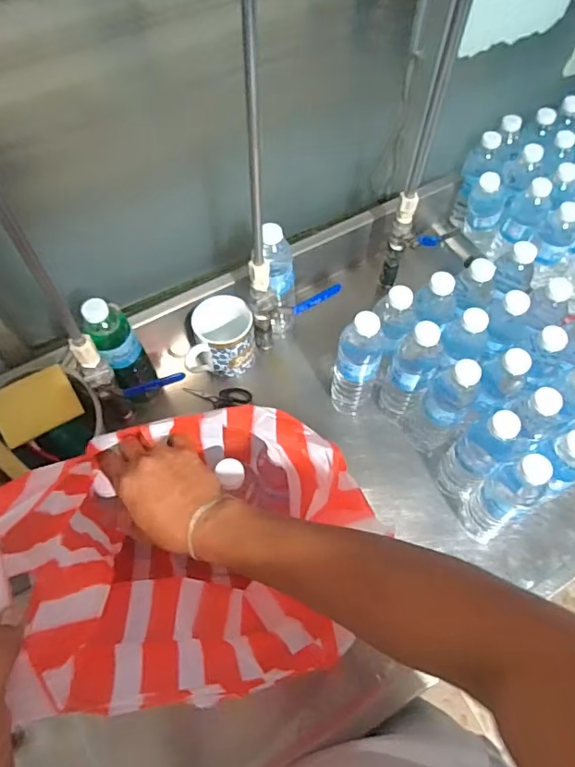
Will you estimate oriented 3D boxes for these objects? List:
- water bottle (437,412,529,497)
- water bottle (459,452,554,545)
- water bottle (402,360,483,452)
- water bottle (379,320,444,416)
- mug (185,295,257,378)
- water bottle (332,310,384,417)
[{"bbox_3d":[0.256,0.086,0.679,0.068,0.207,0.059,-19,63,-10],"label":"water bottle"},{"bbox_3d":[0.269,0.144,0.656,0.052,0.213,0.063,-31,65,-16],"label":"water bottle"},{"bbox_3d":[0.210,0.033,0.704,0.071,0.195,0.061,31,65,16],"label":"water bottle"},{"bbox_3d":[0.170,-0.012,0.718,0.065,0.185,0.058,15,62,9],"label":"water bottle"},{"bbox_3d":[-0.104,-0.071,0.811,0.105,0.108,0.095,-4,61,-2],"label":"mug"},{"bbox_3d":[0.099,-0.023,0.735,0.064,0.210,0.057,13,62,8],"label":"water bottle"}]

